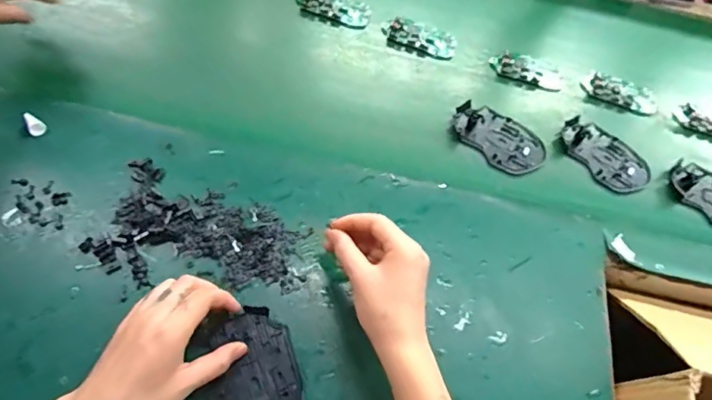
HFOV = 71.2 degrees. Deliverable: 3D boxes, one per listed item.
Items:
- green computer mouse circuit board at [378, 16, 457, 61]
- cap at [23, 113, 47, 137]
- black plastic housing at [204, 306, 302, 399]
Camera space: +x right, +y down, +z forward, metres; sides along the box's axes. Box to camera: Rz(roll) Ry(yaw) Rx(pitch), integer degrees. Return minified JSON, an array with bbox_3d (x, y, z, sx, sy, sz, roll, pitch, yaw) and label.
[{"bbox_3d":[0.083,-0.213,0.652,0.099,0.013,0.047,18,60,0],"label":"green computer mouse circuit board"},{"bbox_3d":[-0.323,-0.075,0.497,0.014,0.020,0.016,40,63,12],"label":"cap"},{"bbox_3d":[-0.088,0.153,0.424,0.074,0.008,0.112,-14,68,-9],"label":"black plastic housing"}]

